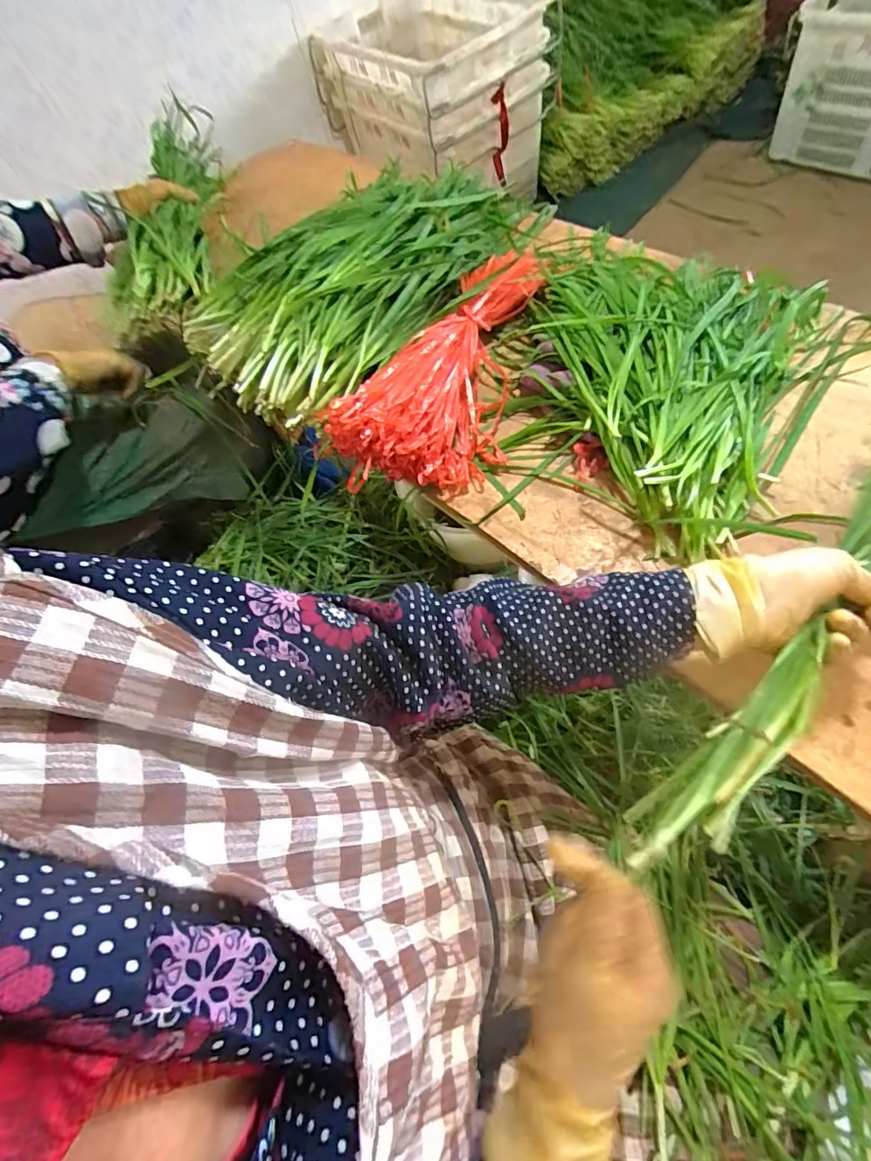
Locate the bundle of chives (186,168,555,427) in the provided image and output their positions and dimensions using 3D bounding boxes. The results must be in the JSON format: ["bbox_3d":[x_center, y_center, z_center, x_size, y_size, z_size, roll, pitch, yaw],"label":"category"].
[{"bbox_3d":[-0.076,-0.406,0.660,0.281,0.098,0.481,35,67,14],"label":"bundle of chives"}]

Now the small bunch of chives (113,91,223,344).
[{"bbox_3d":[-0.444,-0.600,0.794,0.141,0.105,0.484,-5,64,-5],"label":"small bunch of chives"}]

